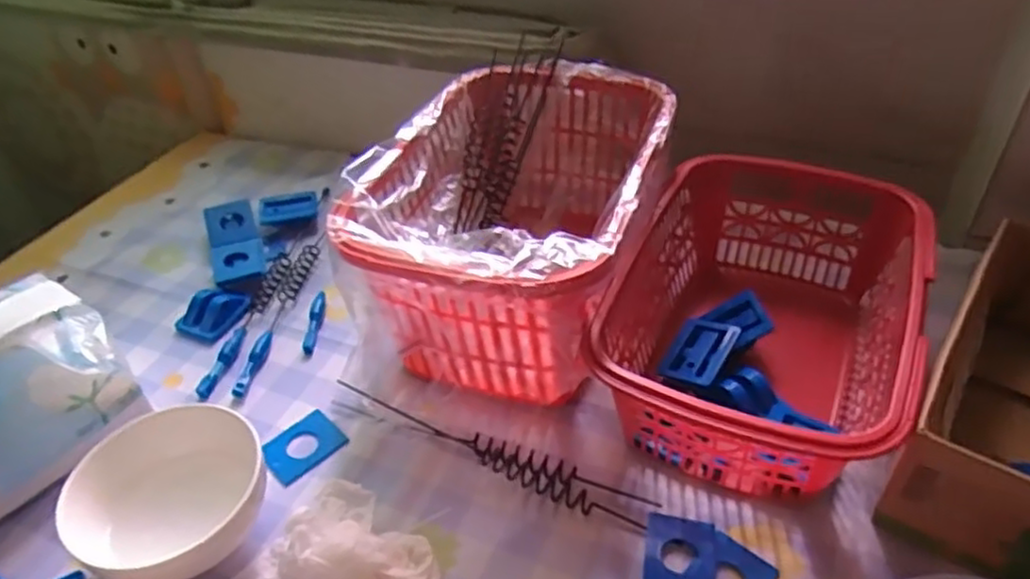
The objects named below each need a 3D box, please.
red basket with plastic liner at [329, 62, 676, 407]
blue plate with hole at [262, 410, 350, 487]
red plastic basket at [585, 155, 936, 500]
[{"bbox_3d":[0.005,-0.037,0.440,0.151,0.117,0.225,13,44,20],"label":"red basket with plastic liner"},{"bbox_3d":[-0.117,0.086,0.393,0.041,0.004,0.032,-35,49,-30],"label":"blue plate with hole"},{"bbox_3d":[0.141,0.013,0.398,0.142,0.079,0.201,15,45,22],"label":"red plastic basket"}]

